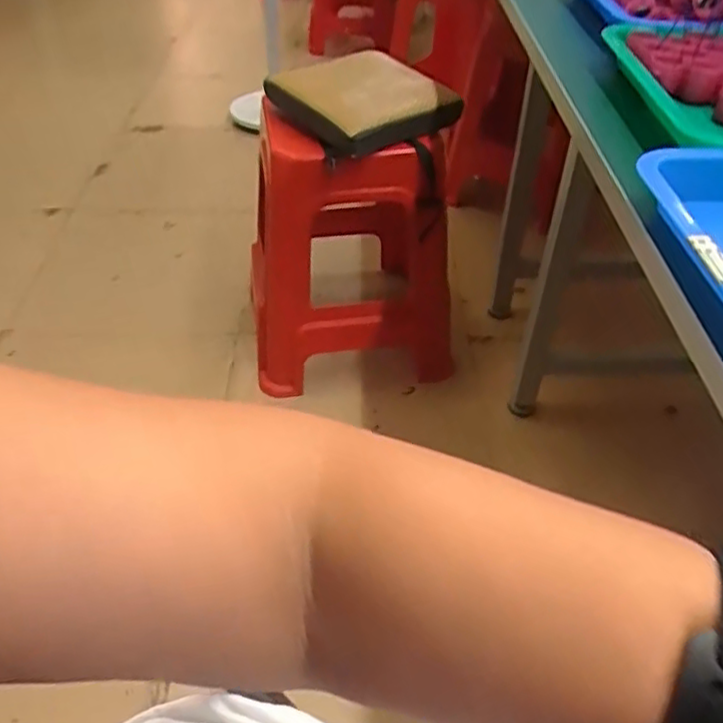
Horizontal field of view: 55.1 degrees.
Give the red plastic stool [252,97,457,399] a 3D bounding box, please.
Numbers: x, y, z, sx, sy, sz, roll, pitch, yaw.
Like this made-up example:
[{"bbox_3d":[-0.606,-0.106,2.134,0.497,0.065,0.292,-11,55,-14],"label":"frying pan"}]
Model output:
[{"bbox_3d":[-0.018,-0.242,1.488,0.454,0.524,0.401,4,43,3],"label":"red plastic stool"}]

